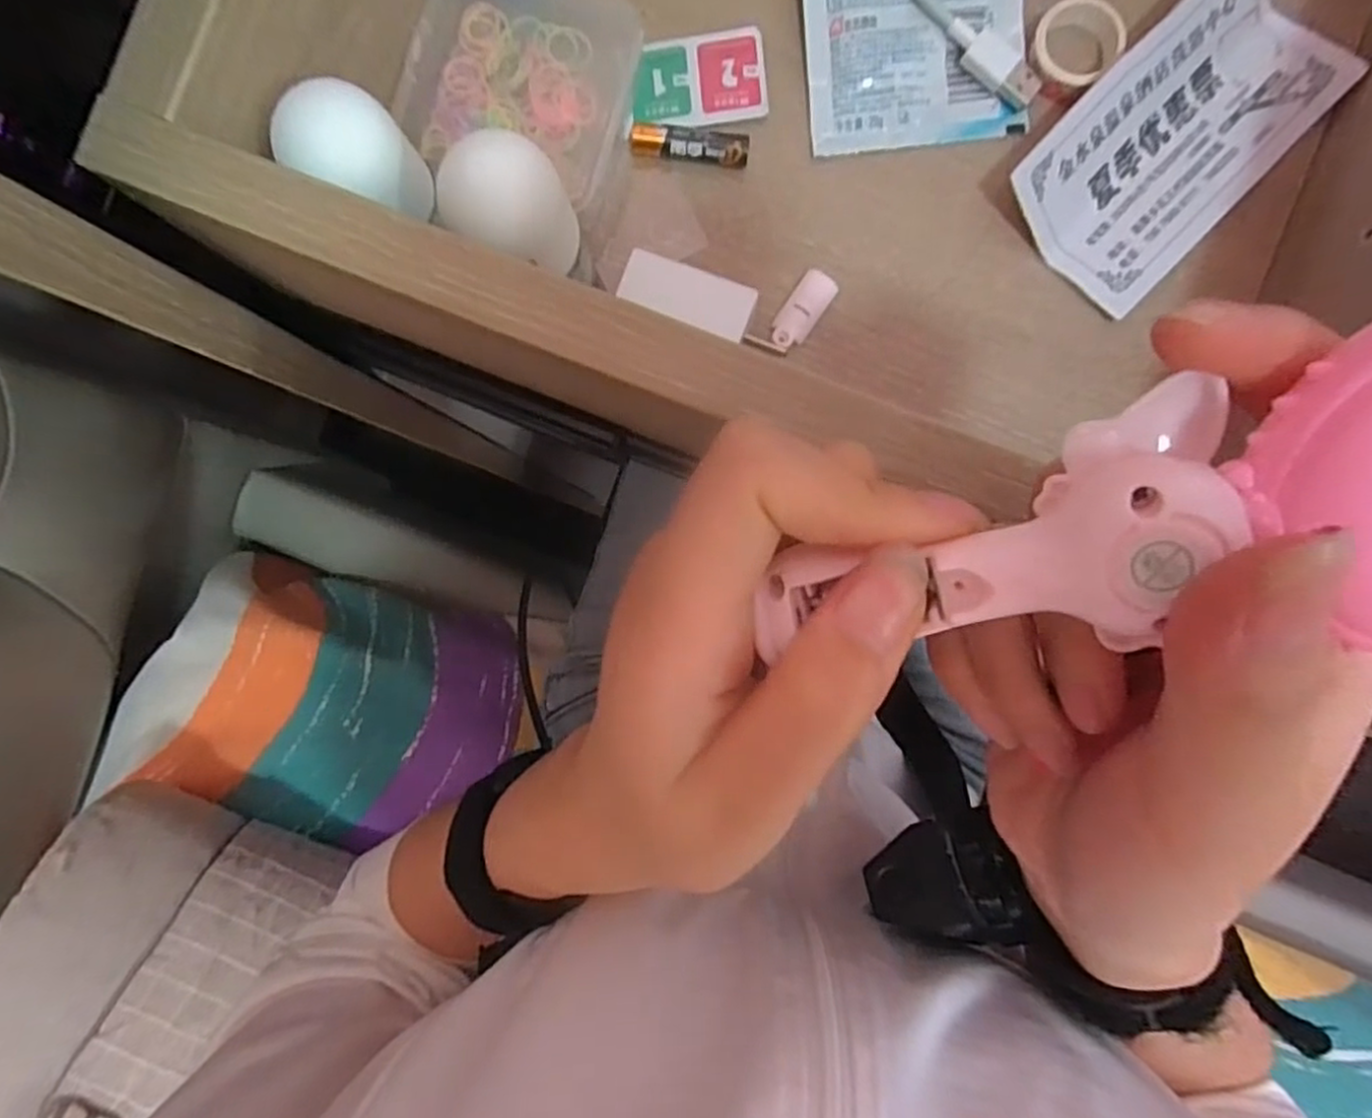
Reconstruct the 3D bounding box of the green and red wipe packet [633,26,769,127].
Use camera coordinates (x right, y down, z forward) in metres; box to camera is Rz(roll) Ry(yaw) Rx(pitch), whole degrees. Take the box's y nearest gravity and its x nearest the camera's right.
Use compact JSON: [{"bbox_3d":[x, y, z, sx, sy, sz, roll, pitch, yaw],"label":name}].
[{"bbox_3d":[0.005,-0.176,0.249,0.048,0.004,0.034,-5,88,2],"label":"green and red wipe packet"}]

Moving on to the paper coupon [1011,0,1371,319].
[{"bbox_3d":[0.172,-0.149,0.236,0.062,0.017,0.112,44,90,3],"label":"paper coupon"}]

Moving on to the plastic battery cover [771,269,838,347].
[{"bbox_3d":[0.043,-0.091,0.248,0.014,0.004,0.031,34,90,3],"label":"plastic battery cover"}]

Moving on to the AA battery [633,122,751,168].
[{"bbox_3d":[0.002,-0.149,0.246,0.042,0.010,0.010,9,89,3],"label":"AA battery"}]

